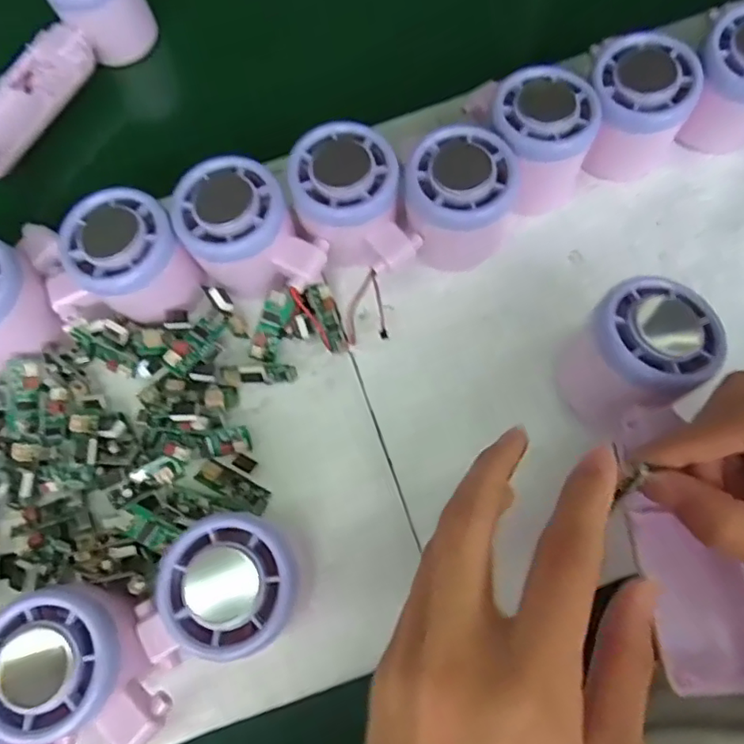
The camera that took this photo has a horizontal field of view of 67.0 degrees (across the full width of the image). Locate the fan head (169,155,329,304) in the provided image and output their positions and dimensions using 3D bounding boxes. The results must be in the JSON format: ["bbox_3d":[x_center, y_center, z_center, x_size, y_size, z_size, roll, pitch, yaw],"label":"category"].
[{"bbox_3d":[-0.064,-0.069,0.293,0.059,0.047,0.072,-36,74,-7],"label":"fan head"}]

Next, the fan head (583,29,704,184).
[{"bbox_3d":[0.144,-0.144,0.313,0.054,0.054,0.056,-1,73,3],"label":"fan head"}]

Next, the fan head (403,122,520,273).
[{"bbox_3d":[0.046,-0.090,0.298,0.055,0.057,0.054,-1,73,3],"label":"fan head"}]

